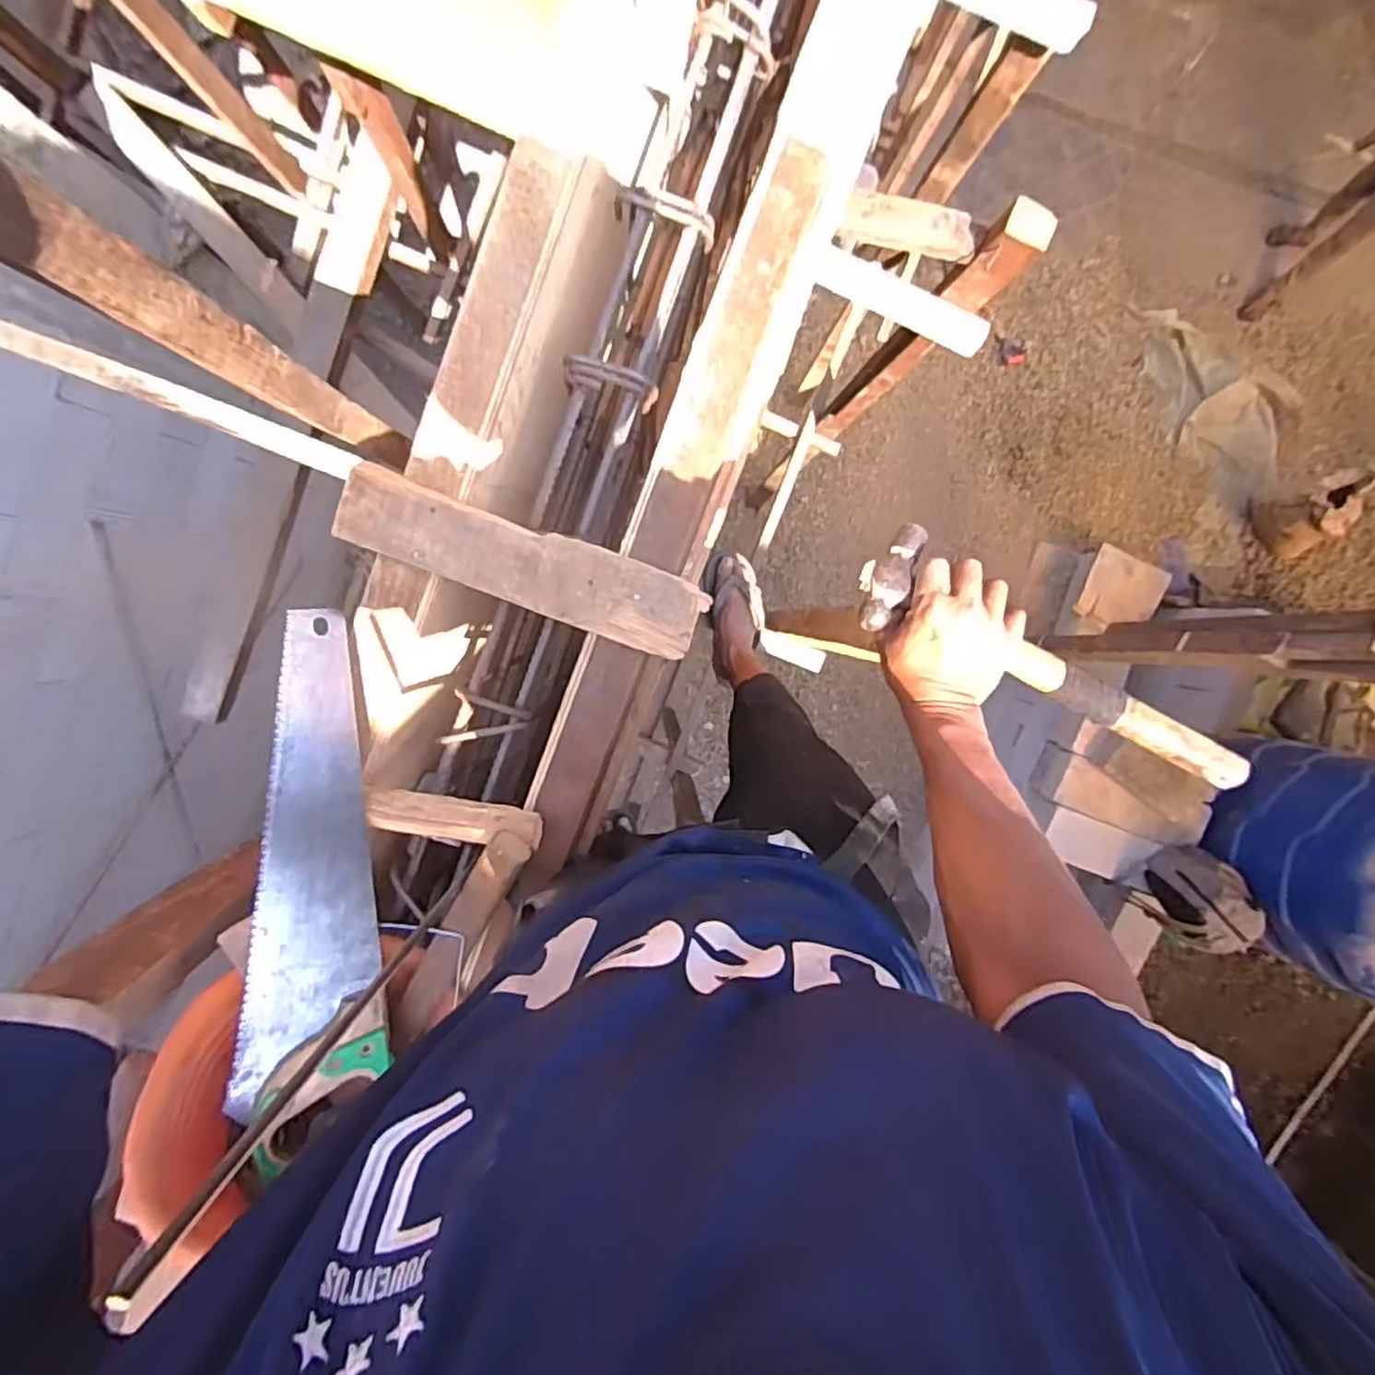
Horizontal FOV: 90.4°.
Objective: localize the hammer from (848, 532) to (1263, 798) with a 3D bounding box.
[{"bbox_3d":[0.288,-0.016,0.543,0.328,0.029,0.087,31,95,2],"label":"hammer"}]

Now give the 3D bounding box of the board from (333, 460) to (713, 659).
[{"bbox_3d":[-0.158,-0.119,0.650,0.350,0.021,0.077,19,96,-3],"label":"board"}]

